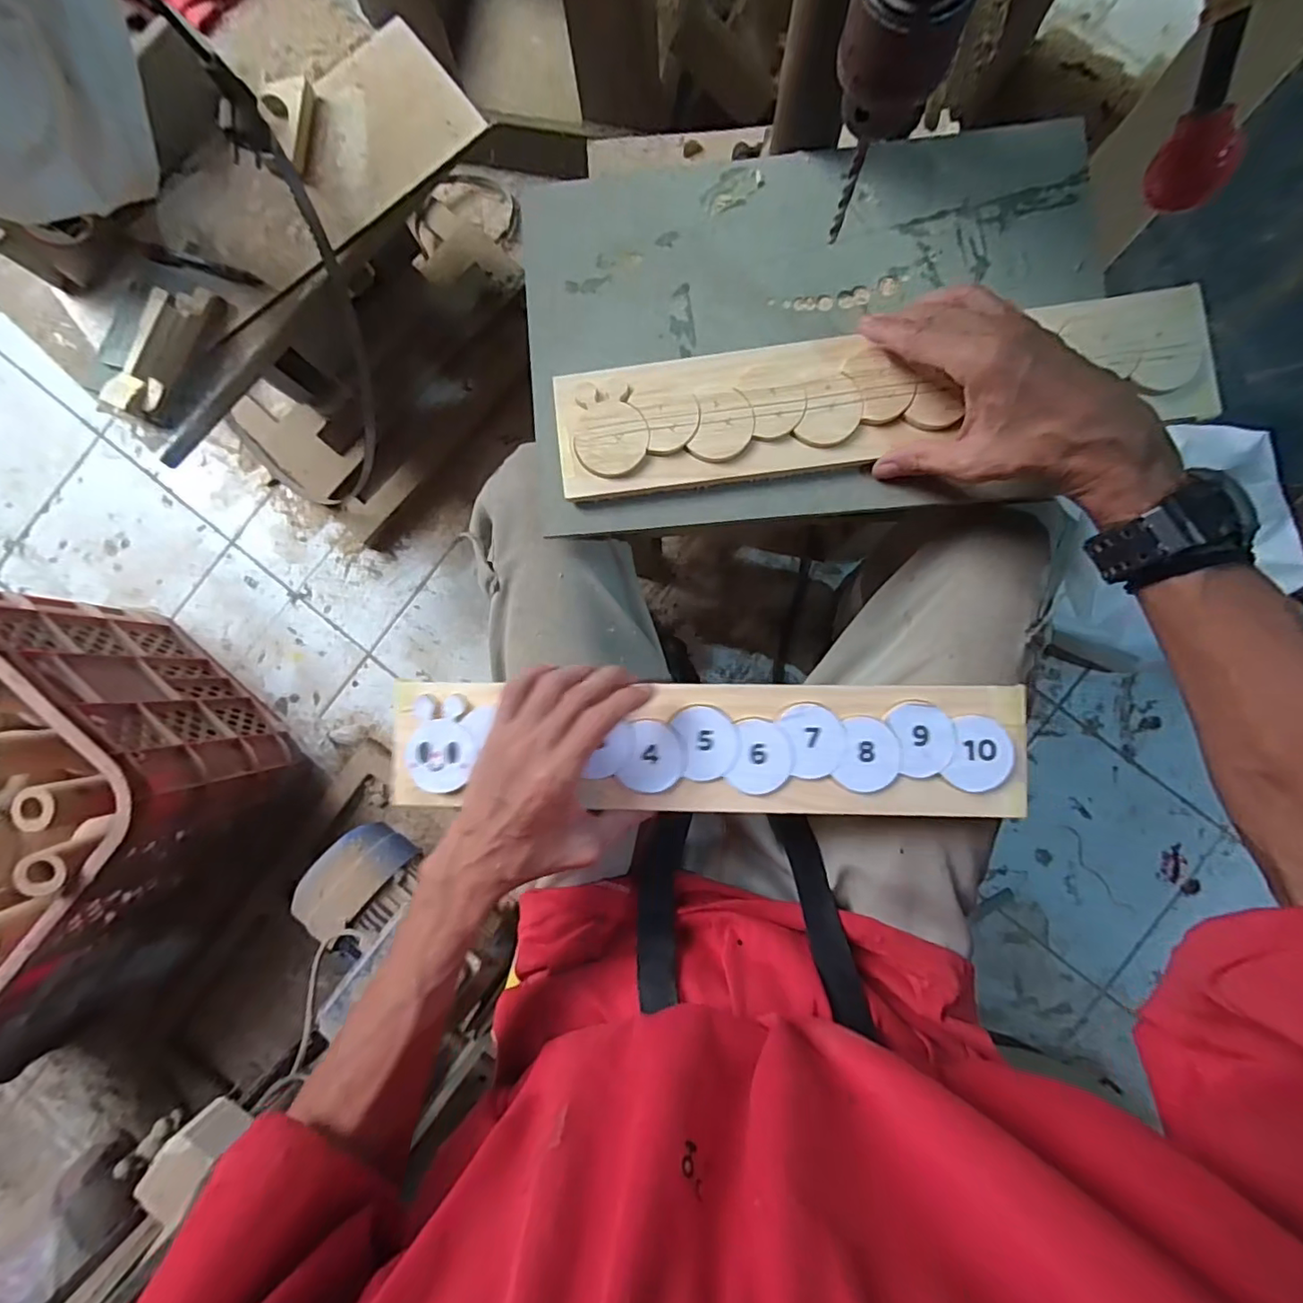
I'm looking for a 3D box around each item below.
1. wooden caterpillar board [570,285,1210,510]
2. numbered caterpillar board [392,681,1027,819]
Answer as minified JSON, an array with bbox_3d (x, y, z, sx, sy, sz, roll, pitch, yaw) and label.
[{"bbox_3d":[0.138,-0.159,0.355,0.393,0.014,0.080,-8,88,3],"label":"wooden caterpillar board"},{"bbox_3d":[0.032,0.062,0.365,0.389,0.019,0.080,1,88,3],"label":"numbered caterpillar board"}]

